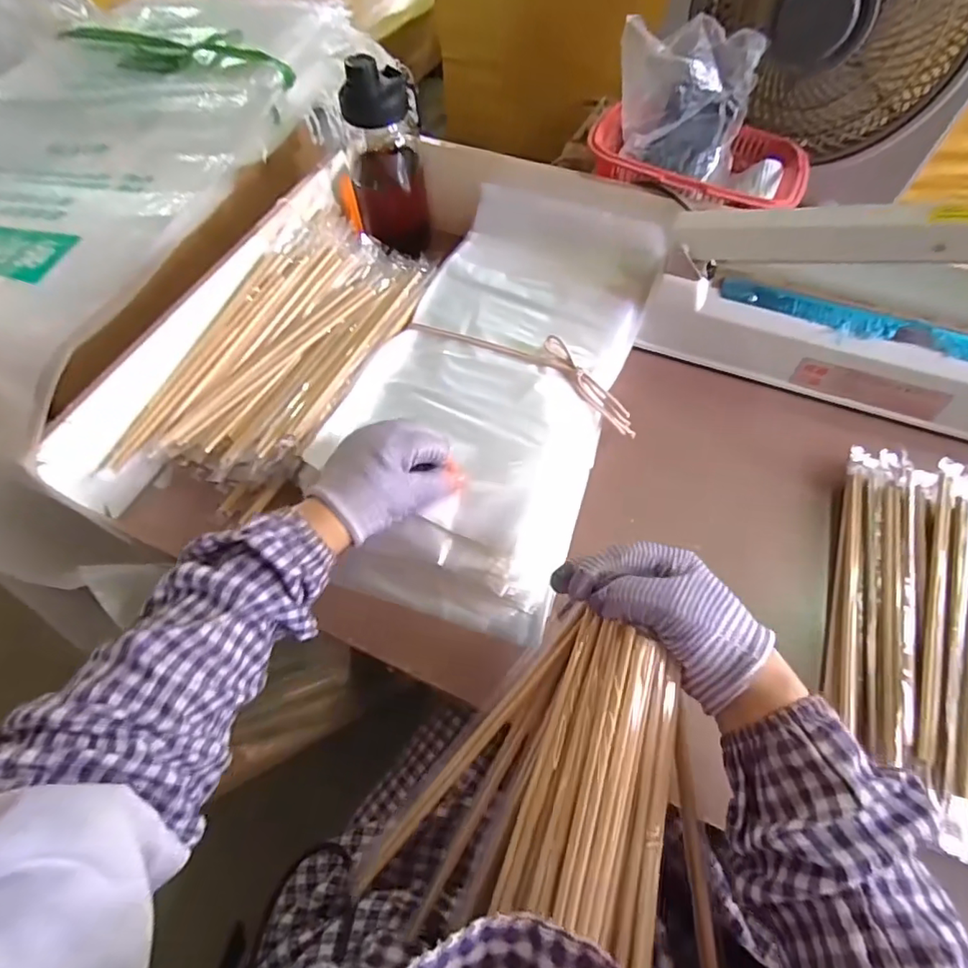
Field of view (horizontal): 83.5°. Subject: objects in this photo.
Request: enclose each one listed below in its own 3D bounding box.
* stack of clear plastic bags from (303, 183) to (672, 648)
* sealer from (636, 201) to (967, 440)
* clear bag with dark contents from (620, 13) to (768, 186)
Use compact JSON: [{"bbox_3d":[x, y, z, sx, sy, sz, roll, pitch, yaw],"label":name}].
[{"bbox_3d":[0.012,-0.100,0.519,0.239,0.062,0.446,13,68,9],"label":"stack of clear plastic bags"},{"bbox_3d":[0.365,-0.152,0.451,0.422,0.221,0.077,22,65,14],"label":"sealer"},{"bbox_3d":[0.204,-0.400,0.564,0.138,0.097,0.101,16,64,11],"label":"clear bag with dark contents"}]

